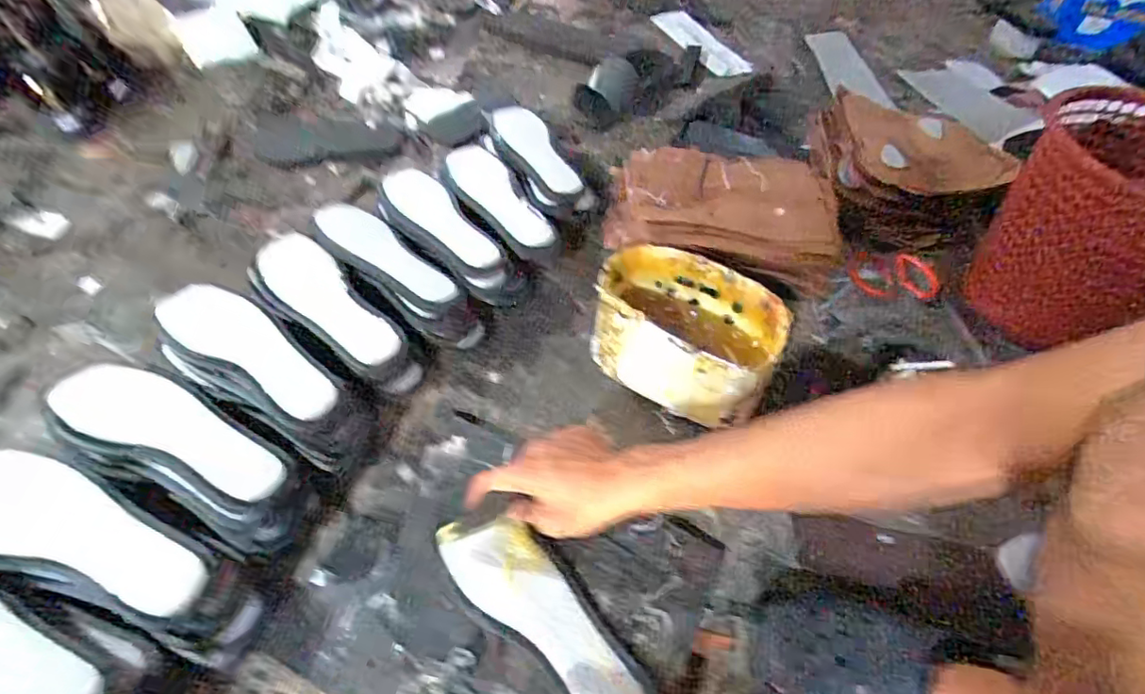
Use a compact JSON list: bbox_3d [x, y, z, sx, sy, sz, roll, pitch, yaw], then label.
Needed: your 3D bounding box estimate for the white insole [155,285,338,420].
[{"bbox_3d":[-0.324,0.002,0.577,0.223,0.018,0.074,30,55,20],"label":"white insole"}]

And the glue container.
[{"bbox_3d":[0.122,-0.009,0.639,0.186,0.133,0.125,27,54,18],"label":"glue container"}]

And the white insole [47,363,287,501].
[{"bbox_3d":[-0.349,0.069,0.510,0.215,0.023,0.067,18,51,11],"label":"white insole"}]

